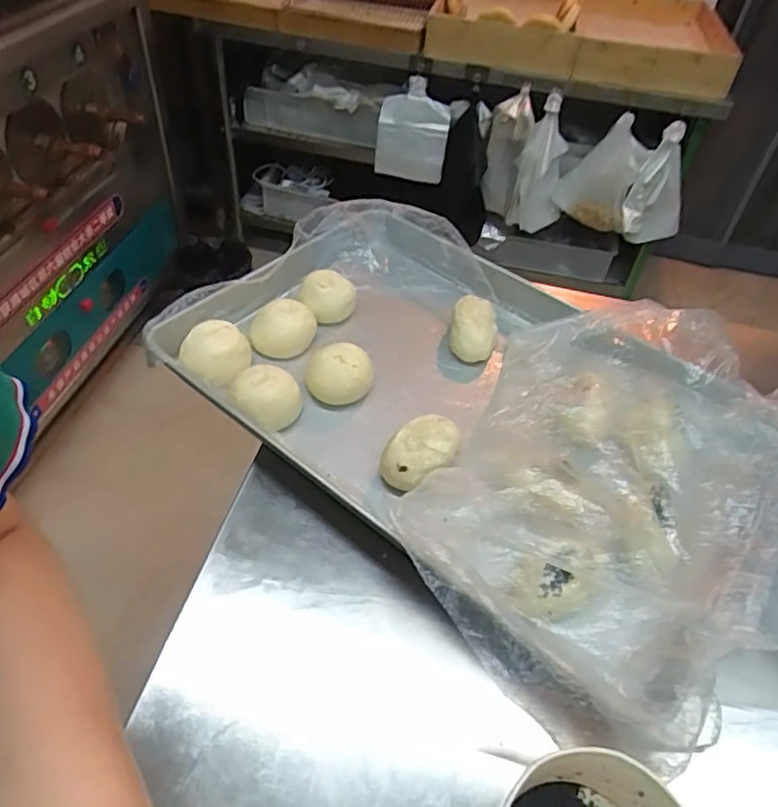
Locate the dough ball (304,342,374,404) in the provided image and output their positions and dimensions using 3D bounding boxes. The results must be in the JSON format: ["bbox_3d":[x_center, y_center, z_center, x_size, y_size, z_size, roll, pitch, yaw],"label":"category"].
[{"bbox_3d":[-0.056,-0.031,0.668,0.073,0.039,0.063,2,48,-5],"label":"dough ball"}]

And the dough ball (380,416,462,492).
[{"bbox_3d":[0.032,0.051,0.595,0.082,0.047,0.062,-28,57,-28],"label":"dough ball"}]

